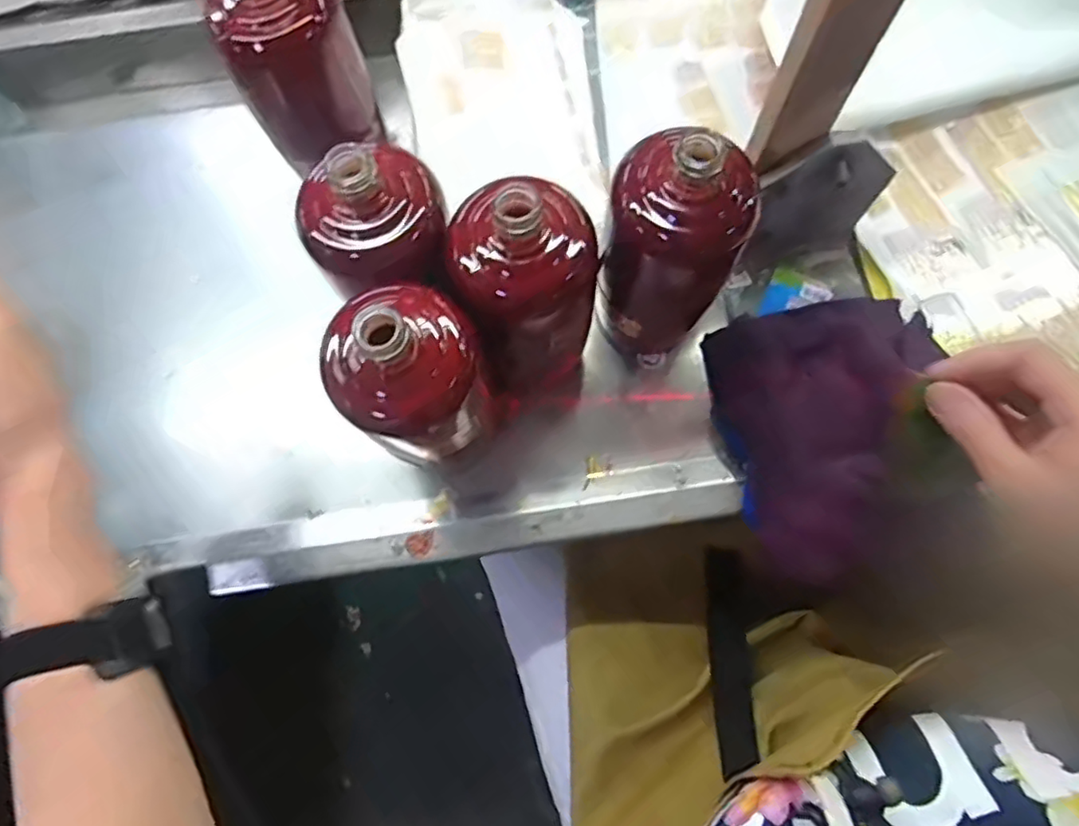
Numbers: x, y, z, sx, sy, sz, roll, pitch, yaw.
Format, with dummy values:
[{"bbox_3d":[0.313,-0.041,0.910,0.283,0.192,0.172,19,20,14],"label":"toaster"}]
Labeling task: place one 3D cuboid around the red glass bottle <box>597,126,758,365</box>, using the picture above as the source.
[{"bbox_3d":[0.080,-0.093,0.398,0.082,0.187,0.076,28,80,7],"label":"red glass bottle"}]

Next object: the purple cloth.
[{"bbox_3d":[0.207,0.008,0.437,0.157,0.060,0.183,-11,78,-1],"label":"purple cloth"}]

